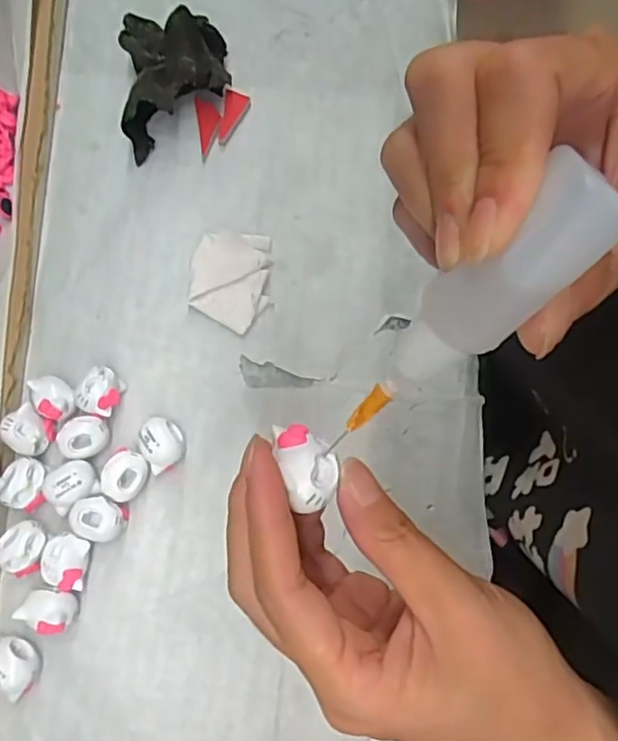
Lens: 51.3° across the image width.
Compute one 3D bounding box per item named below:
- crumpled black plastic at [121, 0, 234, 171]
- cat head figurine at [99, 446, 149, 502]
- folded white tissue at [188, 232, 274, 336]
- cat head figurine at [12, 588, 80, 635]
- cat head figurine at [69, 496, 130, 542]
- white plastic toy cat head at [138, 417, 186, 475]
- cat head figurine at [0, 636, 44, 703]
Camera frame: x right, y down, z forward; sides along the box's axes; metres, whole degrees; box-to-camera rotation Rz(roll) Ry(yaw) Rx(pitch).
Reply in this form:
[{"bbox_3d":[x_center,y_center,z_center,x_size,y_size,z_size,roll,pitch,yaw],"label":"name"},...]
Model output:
[{"bbox_3d":[-0.077,-0.173,0.374,0.058,0.033,0.088,-4,75,0],"label":"crumpled black plastic"},{"bbox_3d":[-0.092,0.053,0.324,0.022,0.017,0.024,0,75,1],"label":"cat head figurine"},{"bbox_3d":[-0.043,-0.050,0.356,0.044,0.007,0.055,-1,75,0],"label":"folded white tissue"},{"bbox_3d":[-0.123,0.114,0.308,0.027,0.020,0.018,13,76,4],"label":"cat head figurine"},{"bbox_3d":[-0.103,0.074,0.319,0.024,0.019,0.020,14,76,4],"label":"cat head figurine"},{"bbox_3d":[-0.074,0.037,0.328,0.021,0.018,0.026,-31,77,-7],"label":"white plastic toy cat head"},{"bbox_3d":[-0.138,0.138,0.303,0.018,0.019,0.027,-36,78,-8],"label":"cat head figurine"}]

